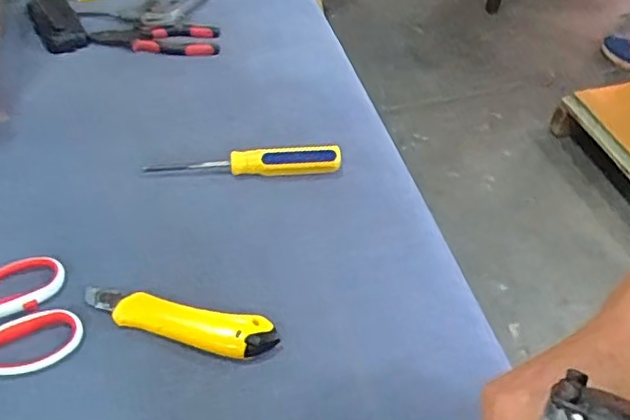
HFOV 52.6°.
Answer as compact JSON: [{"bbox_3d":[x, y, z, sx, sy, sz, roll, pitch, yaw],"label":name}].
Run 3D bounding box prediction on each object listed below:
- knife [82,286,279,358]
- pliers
[{"bbox_3d":[-0.116,0.090,0.537,0.168,0.018,0.039,13,48,6],"label":"knife"},{"bbox_3d":[-0.203,-0.218,0.812,0.155,0.013,0.052,-2,49,-8],"label":"pliers"}]

